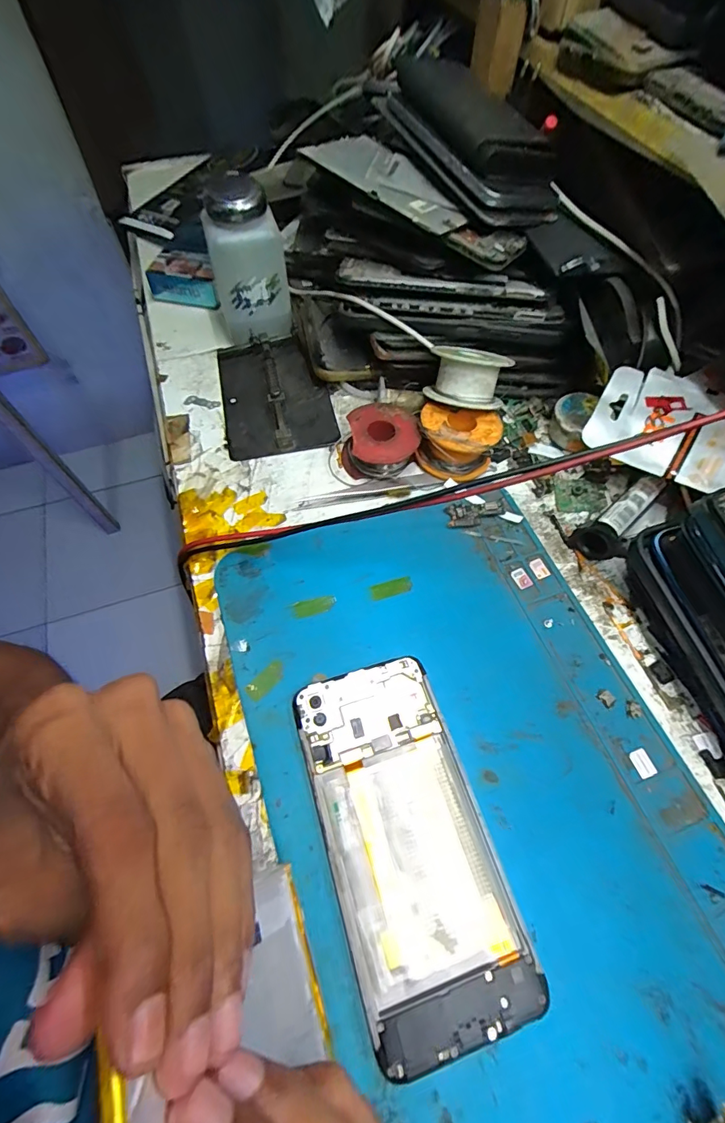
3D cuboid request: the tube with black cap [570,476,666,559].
[{"bbox_3d":[0.163,-0.029,0.286,0.070,0.024,0.025,-41,69,-21],"label":"tube with black cap"}]

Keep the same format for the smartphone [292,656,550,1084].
[{"bbox_3d":[0.019,0.122,0.206,0.069,0.009,0.147,-15,62,-10],"label":"smartphone"}]

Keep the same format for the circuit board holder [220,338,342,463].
[{"bbox_3d":[-0.066,-0.128,0.342,0.077,0.013,0.114,-11,62,-8],"label":"circuit board holder"}]

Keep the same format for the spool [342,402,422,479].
[{"bbox_3d":[0.012,-0.081,0.308,0.049,0.028,0.047,1,61,-1],"label":"spool"}]

